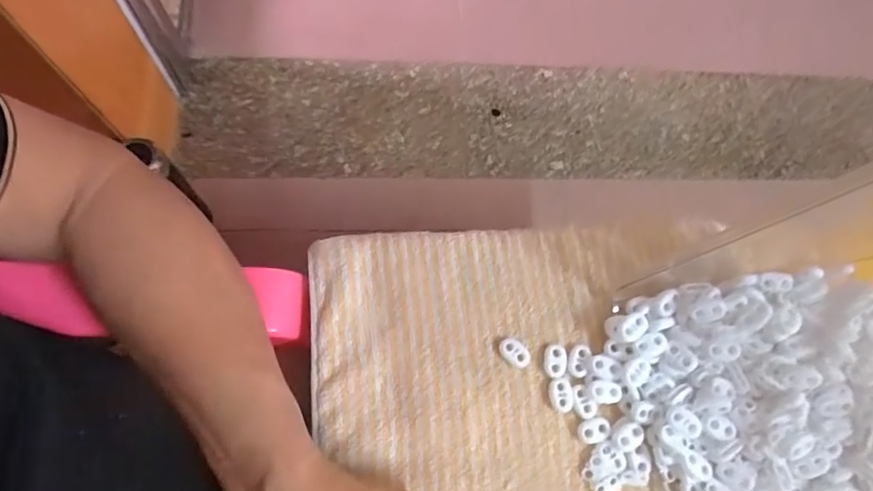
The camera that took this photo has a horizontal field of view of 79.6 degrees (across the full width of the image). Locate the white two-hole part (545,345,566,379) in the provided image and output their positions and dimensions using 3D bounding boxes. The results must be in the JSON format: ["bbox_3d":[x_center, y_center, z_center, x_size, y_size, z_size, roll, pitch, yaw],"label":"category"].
[{"bbox_3d":[0.083,0.080,0.362,0.015,0.005,0.023,11,72,-3],"label":"white two-hole part"}]

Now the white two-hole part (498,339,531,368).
[{"bbox_3d":[0.054,0.075,0.363,0.023,0.007,0.015,42,73,7],"label":"white two-hole part"}]

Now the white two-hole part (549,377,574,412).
[{"bbox_3d":[0.085,0.102,0.356,0.015,0.004,0.021,-11,74,-10],"label":"white two-hole part"}]

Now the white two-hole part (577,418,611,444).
[{"bbox_3d":[0.105,0.123,0.349,0.022,0.004,0.015,-12,74,-10],"label":"white two-hole part"}]

